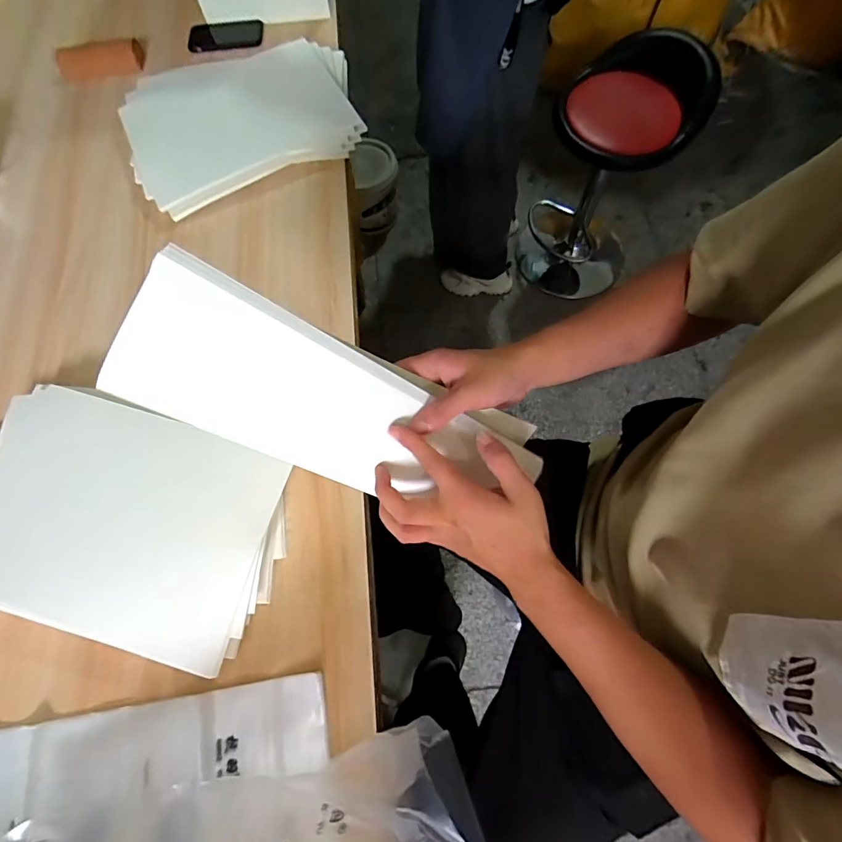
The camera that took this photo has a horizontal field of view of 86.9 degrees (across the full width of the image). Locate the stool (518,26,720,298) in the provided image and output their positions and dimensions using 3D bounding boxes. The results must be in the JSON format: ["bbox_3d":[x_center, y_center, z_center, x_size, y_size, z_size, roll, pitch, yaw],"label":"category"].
[{"bbox_3d":[0.572,-0.749,1.461,0.372,0.704,0.412,33,75,13],"label":"stool"}]

